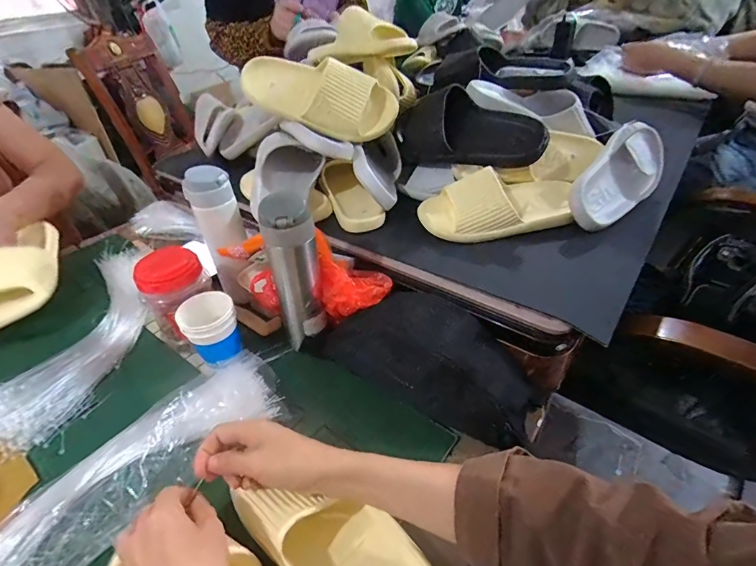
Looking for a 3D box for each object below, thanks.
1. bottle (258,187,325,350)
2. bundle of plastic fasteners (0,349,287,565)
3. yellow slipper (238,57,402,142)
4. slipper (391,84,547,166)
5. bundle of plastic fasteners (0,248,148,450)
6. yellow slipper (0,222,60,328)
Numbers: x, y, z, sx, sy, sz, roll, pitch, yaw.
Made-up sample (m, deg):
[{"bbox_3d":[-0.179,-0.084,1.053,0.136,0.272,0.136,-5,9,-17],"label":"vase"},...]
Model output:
[{"bbox_3d":[-0.105,-0.016,0.528,0.062,0.196,0.055,-14,40,-12],"label":"bottle"},{"bbox_3d":[-0.283,0.213,0.418,0.122,0.052,0.409,25,47,32],"label":"bundle of plastic fasteners"},{"bbox_3d":[-0.096,-0.310,0.652,0.248,0.101,0.070,16,41,3],"label":"yellow slipper"},{"bbox_3d":[0.133,-0.242,0.649,0.253,0.117,0.069,27,48,33],"label":"slipper"},{"bbox_3d":[-0.468,0.066,0.651,0.173,0.033,0.421,-3,39,2],"label":"bundle of plastic fasteners"},{"bbox_3d":[-0.609,-0.027,0.675,0.105,0.071,0.222,-20,41,-19],"label":"yellow slipper"}]

